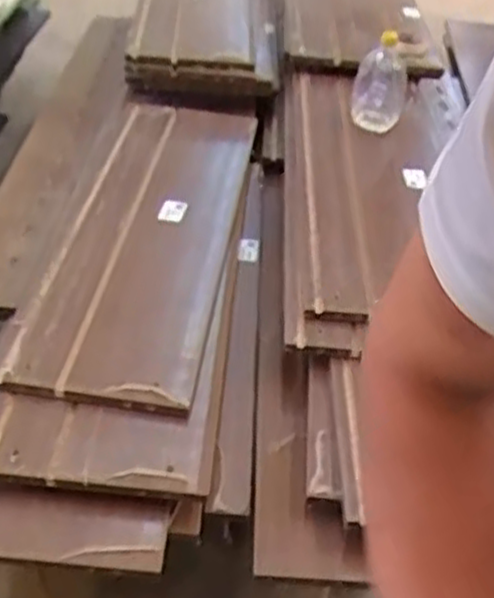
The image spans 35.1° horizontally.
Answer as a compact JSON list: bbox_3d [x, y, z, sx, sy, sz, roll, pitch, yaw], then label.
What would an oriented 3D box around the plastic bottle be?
[{"bbox_3d":[0.289,-0.464,1.687,0.101,0.202,0.087,13,3,11],"label":"plastic bottle"}]

